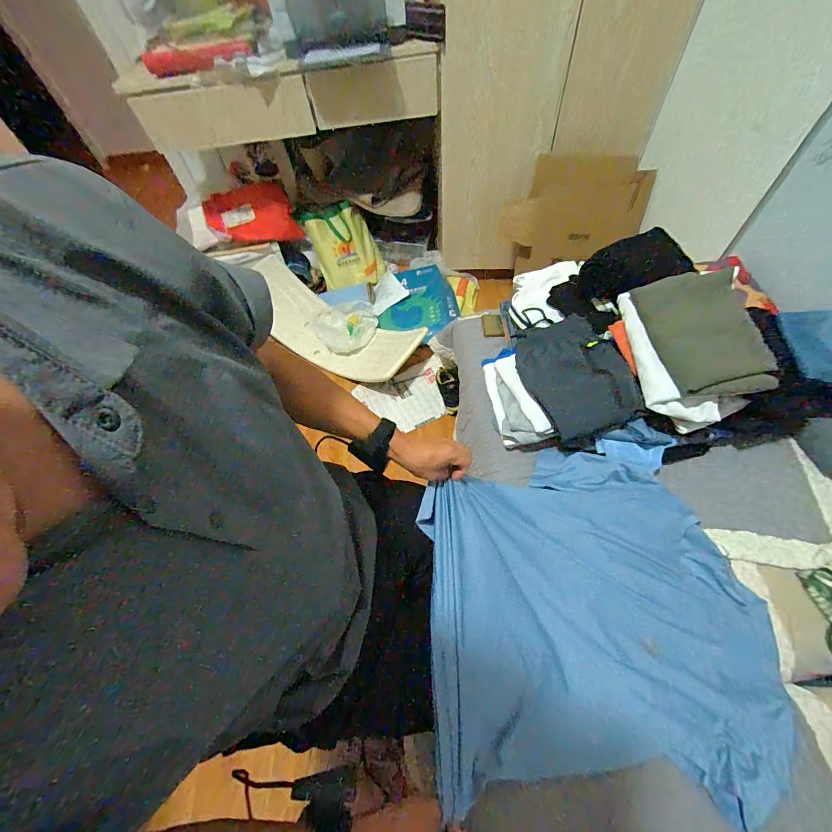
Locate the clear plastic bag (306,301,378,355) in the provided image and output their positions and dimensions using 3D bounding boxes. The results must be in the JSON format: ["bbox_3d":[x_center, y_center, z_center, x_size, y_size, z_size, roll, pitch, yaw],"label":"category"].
[{"bbox_3d":[-0.298,-0.360,1.447,0.278,0.058,0.250,-8,57,-1],"label":"clear plastic bag"}]

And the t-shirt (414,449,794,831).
[{"bbox_3d":[0.252,0.270,0.540,0.501,0.107,0.458,-6,57,0],"label":"t-shirt"}]

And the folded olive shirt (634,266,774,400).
[{"bbox_3d":[0.493,-0.143,0.611,0.146,0.033,0.232,-16,66,17],"label":"folded olive shirt"}]

